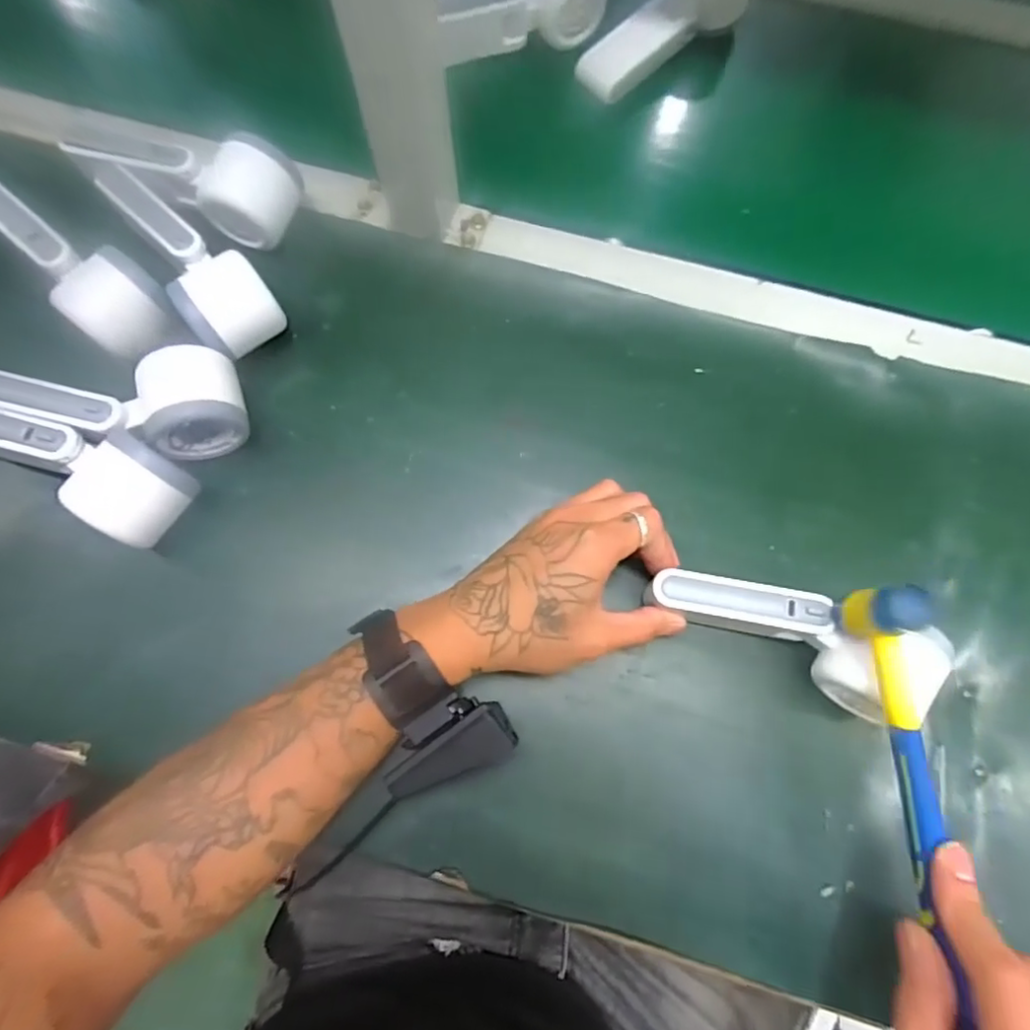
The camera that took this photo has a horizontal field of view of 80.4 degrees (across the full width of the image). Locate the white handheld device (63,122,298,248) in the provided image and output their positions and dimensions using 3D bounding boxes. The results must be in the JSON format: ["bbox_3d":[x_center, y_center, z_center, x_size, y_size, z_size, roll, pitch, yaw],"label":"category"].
[{"bbox_3d":[-0.229,-0.245,0.425,0.151,0.049,0.065,21,75,4],"label":"white handheld device"}]

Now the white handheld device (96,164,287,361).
[{"bbox_3d":[-0.219,-0.173,0.416,0.056,0.061,0.163,-37,78,-10],"label":"white handheld device"}]

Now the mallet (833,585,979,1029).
[{"bbox_3d":[0.186,0.131,0.291,0.019,0.061,0.188,-2,77,-2],"label":"mallet"}]

